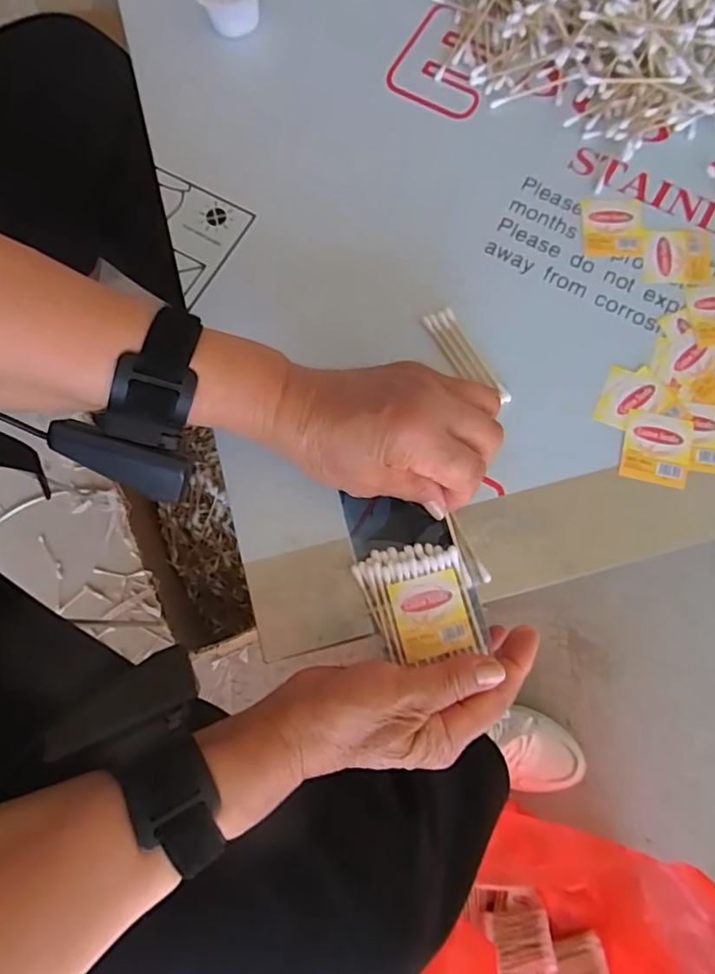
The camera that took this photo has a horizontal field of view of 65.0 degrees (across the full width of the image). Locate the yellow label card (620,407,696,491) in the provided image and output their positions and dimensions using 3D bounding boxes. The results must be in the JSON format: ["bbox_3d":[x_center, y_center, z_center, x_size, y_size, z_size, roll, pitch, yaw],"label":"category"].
[{"bbox_3d":[0.181,-0.023,0.338,0.039,0.004,0.043,13,78,5],"label":"yellow label card"}]

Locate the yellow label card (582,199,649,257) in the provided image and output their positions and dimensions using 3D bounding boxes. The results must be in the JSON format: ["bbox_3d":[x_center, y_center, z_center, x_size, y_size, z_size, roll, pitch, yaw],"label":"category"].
[{"bbox_3d":[0.172,-0.174,0.375,0.040,0.004,0.043,1,77,2],"label":"yellow label card"}]

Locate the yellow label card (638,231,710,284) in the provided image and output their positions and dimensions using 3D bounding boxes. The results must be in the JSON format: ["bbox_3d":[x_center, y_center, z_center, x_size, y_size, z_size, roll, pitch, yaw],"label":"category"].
[{"bbox_3d":[0.209,-0.151,0.368,0.043,0.004,0.039,6,77,3],"label":"yellow label card"}]

